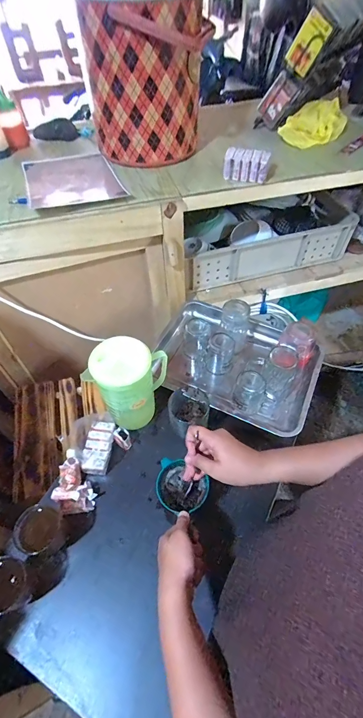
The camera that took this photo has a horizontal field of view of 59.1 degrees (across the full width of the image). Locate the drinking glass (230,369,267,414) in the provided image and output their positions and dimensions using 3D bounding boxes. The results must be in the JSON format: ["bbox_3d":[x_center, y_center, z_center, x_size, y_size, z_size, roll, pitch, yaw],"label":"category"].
[{"bbox_3d":[0.145,0.073,0.696,0.061,0.079,0.061,0,54,0],"label":"drinking glass"}]

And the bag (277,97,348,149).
[{"bbox_3d":[0.362,-0.642,0.869,0.157,0.077,0.097,-36,61,-23],"label":"bag"}]

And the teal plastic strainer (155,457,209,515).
[{"bbox_3d":[-0.004,0.218,0.538,0.085,0.046,0.076,26,58,18],"label":"teal plastic strainer"}]

